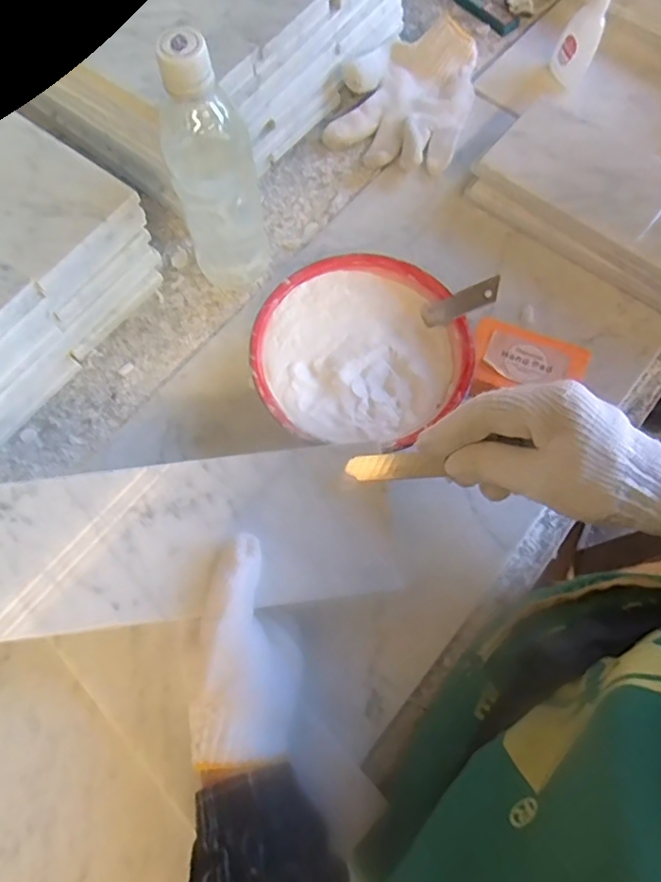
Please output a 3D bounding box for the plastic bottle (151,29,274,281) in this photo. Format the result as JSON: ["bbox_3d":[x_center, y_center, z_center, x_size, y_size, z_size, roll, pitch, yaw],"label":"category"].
[{"bbox_3d":[-0.084,-0.191,0.422,0.062,0.210,0.055,-11,72,-3],"label":"plastic bottle"}]

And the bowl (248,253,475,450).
[{"bbox_3d":[0.023,-0.066,0.451,0.162,0.050,0.156,0,72,0],"label":"bowl"}]

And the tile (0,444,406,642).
[{"bbox_3d":[-0.106,0.064,0.365,0.294,0.009,0.100,-6,72,-4],"label":"tile"}]

